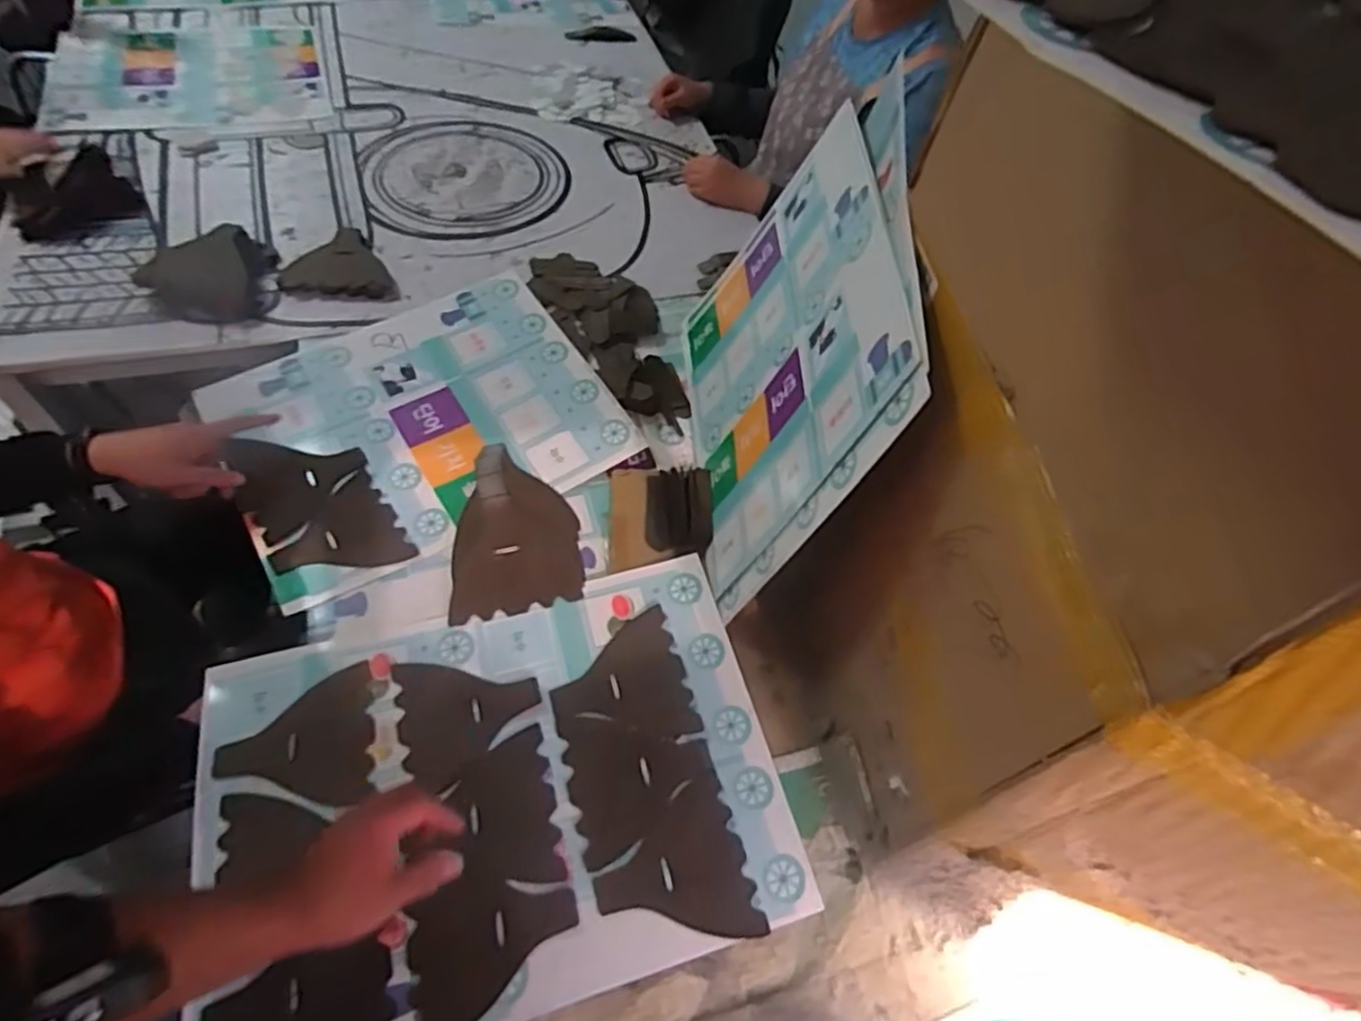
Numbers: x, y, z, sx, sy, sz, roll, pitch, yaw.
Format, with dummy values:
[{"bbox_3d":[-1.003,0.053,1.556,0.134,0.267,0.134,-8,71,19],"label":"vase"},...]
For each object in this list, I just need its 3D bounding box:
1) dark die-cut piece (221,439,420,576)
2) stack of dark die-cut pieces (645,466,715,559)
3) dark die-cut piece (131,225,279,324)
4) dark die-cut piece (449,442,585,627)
[{"bbox_3d":[-0.425,-0.010,0.832,0.140,0.056,0.202,-27,61,-21],"label":"dark die-cut piece"},{"bbox_3d":[-0.002,0.001,0.882,0.078,0.019,0.124,1,55,-3],"label":"stack of dark die-cut pieces"},{"bbox_3d":[-0.693,-0.349,1.058,0.185,0.055,0.178,-29,62,-22],"label":"dark die-cut piece"},{"bbox_3d":[-0.194,0.011,0.848,0.142,0.034,0.237,-4,55,-7],"label":"dark die-cut piece"}]

